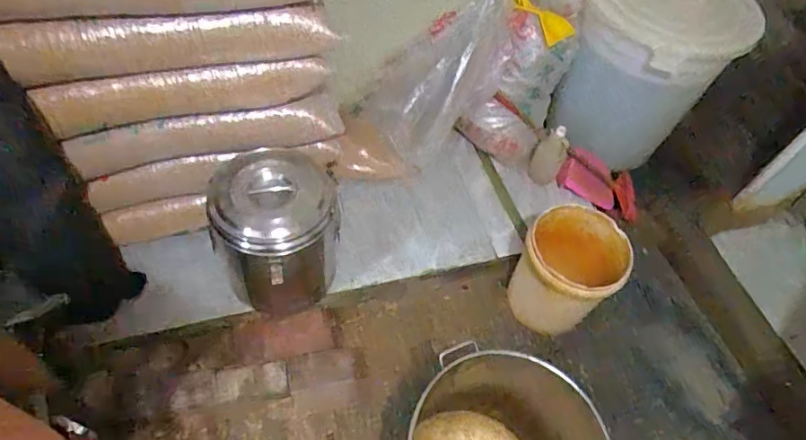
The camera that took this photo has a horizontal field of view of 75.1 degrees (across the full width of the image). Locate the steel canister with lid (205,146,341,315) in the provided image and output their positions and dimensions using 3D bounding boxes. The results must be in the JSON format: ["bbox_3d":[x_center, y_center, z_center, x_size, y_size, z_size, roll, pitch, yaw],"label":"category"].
[{"bbox_3d":[-0.353,0.032,1.527,0.357,0.445,0.325,-10,56,-15],"label":"steel canister with lid"}]

